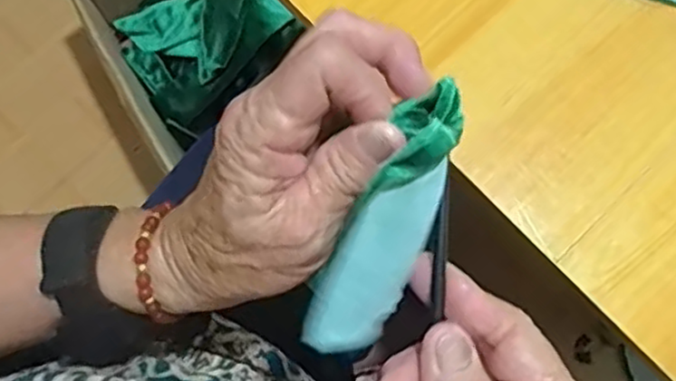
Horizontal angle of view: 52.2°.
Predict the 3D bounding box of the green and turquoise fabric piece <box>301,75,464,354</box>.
[{"bbox_3d":[0.022,0.011,0.269,0.030,0.034,0.111,25,89,5],"label":"green and turquoise fabric piece"}]

